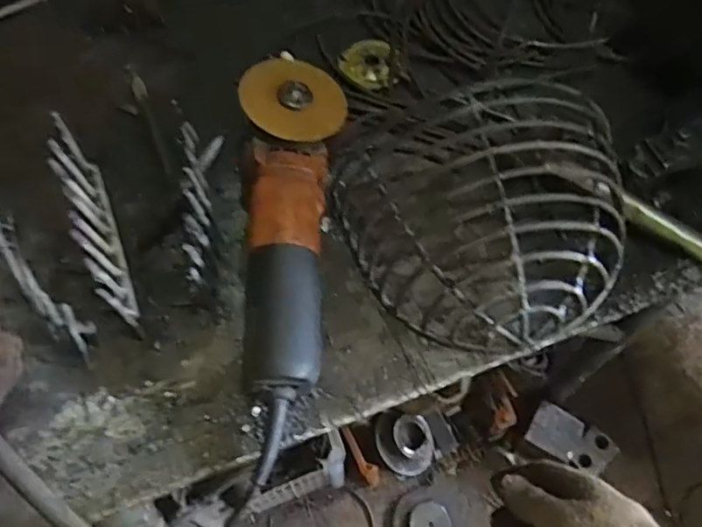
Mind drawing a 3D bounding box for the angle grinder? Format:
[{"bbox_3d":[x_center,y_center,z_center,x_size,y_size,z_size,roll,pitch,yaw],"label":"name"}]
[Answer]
[{"bbox_3d":[-0.045,-0.013,0.462,0.088,0.085,0.330,-3,63,-1],"label":"angle grinder"}]

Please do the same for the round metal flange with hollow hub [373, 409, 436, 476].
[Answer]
[{"bbox_3d":[0.113,0.366,1.198,0.136,0.055,0.136,4,74,-13],"label":"round metal flange with hollow hub"}]

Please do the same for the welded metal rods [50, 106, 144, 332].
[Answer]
[{"bbox_3d":[-0.195,-0.030,0.444,0.018,0.072,0.162,-20,78,-10],"label":"welded metal rods"}]

